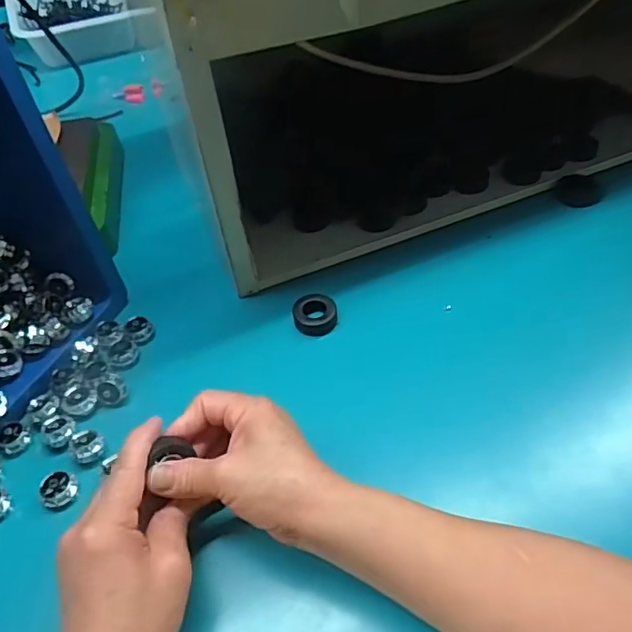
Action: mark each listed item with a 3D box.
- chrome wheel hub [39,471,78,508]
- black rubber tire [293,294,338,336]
[{"bbox_3d":[-0.176,0.118,0.388,0.022,0.011,0.023,-2,50,2],"label":"chrome wheel hub"},{"bbox_3d":[0.000,-0.001,0.490,0.037,0.014,0.035,-2,50,2],"label":"black rubber tire"}]

